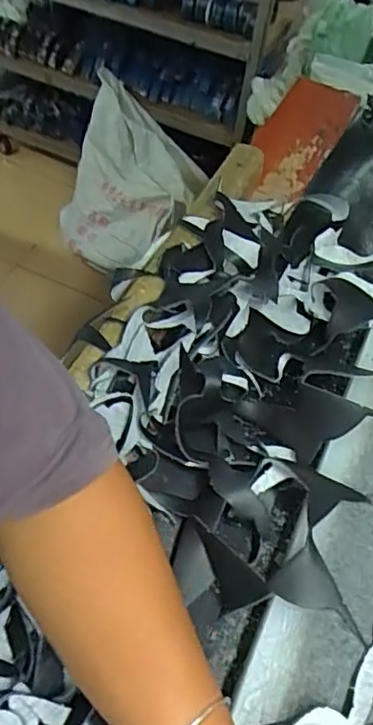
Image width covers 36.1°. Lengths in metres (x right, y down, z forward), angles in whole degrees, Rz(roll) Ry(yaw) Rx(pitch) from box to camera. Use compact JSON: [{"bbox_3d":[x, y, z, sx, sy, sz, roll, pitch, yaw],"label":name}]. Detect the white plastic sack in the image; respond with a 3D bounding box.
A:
[{"bbox_3d":[-0.182,-0.564,1.854,0.386,0.528,0.156,33,18,14],"label":"white plastic sack"}]

